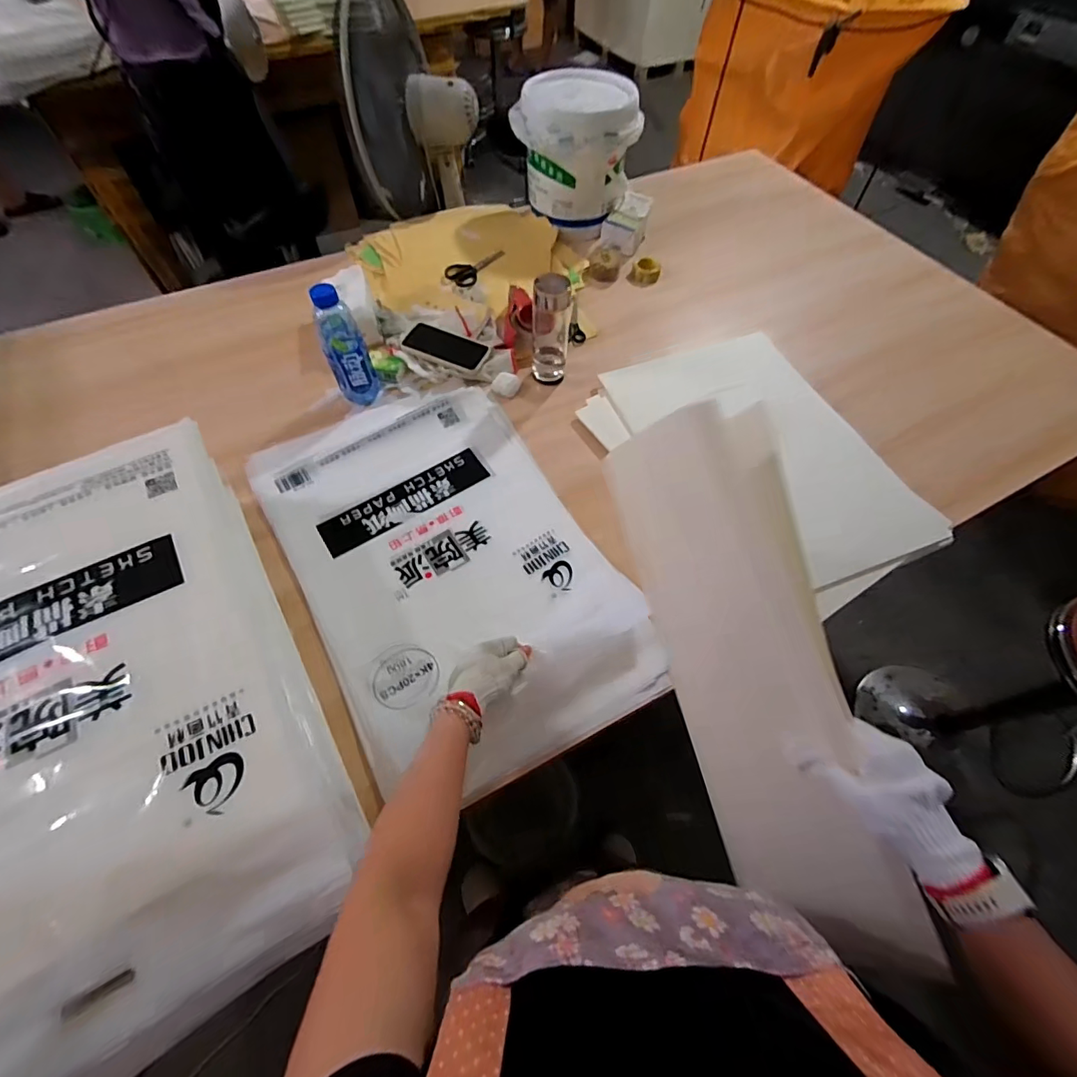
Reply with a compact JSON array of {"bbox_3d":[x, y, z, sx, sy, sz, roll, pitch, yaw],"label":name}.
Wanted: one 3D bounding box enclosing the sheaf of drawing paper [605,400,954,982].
[{"bbox_3d":[0.210,0.139,0.470,0.100,0.164,0.520,-10,84,-43],"label":"sheaf of drawing paper"}]

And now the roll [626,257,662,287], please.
[{"bbox_3d":[0.242,-0.606,1.103,0.070,0.032,0.070,1,60,-1],"label":"roll"}]

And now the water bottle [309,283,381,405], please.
[{"bbox_3d":[-0.329,-0.326,0.817,0.067,0.184,0.067,-23,64,-11],"label":"water bottle"}]

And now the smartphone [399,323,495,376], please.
[{"bbox_3d":[-0.177,-0.366,0.927,0.162,0.013,0.083,17,63,10],"label":"smartphone"}]

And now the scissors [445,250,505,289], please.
[{"bbox_3d":[-0.126,-0.591,1.047,0.154,0.017,0.061,-37,67,-17],"label":"scissors"}]

